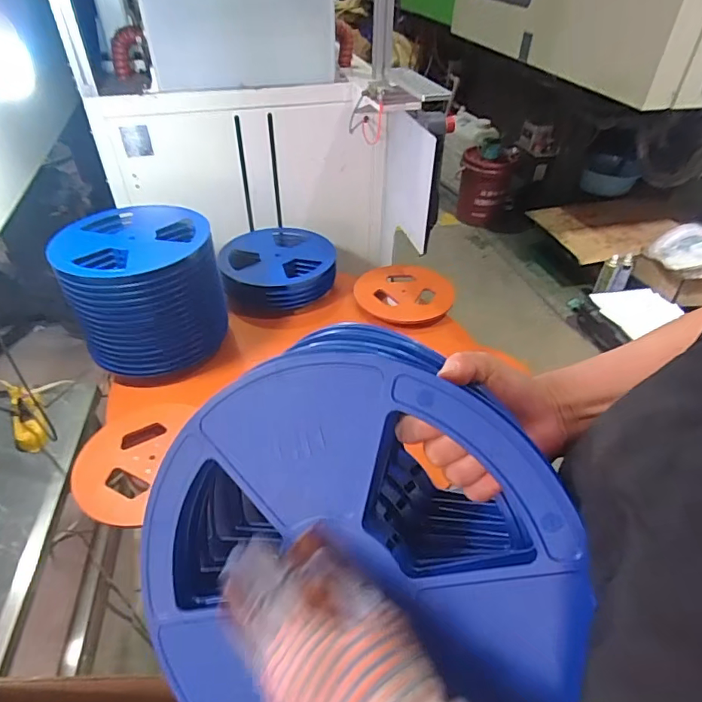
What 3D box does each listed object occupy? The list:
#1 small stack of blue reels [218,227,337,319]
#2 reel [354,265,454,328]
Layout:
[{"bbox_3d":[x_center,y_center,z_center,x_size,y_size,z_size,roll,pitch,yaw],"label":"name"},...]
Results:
[{"bbox_3d":[-0.192,-0.215,1.298,0.291,0.100,0.277,-10,42,-12],"label":"small stack of blue reels"},{"bbox_3d":[0.143,-0.151,1.274,0.250,0.027,0.229,0,41,0],"label":"reel"}]

